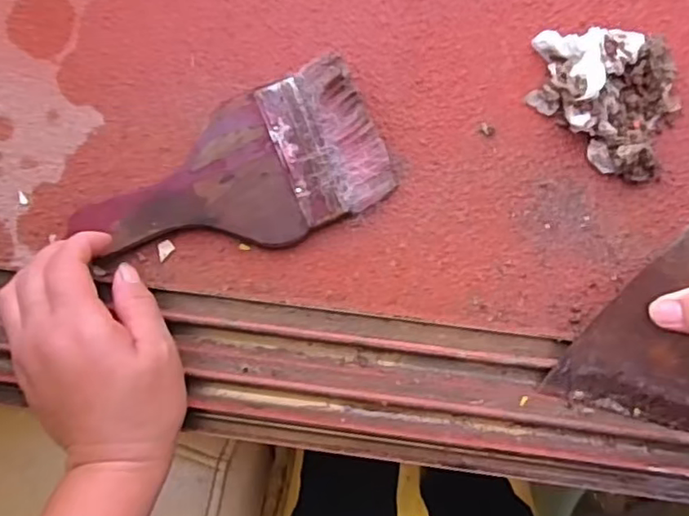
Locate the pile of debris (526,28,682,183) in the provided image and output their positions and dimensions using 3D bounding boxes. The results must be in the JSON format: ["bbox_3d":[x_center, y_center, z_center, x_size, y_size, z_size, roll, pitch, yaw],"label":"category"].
[{"bbox_3d":[0.154,-0.097,0.353,0.069,0.035,0.101,-44,88,3],"label":"pile of debris"}]

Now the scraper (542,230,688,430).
[{"bbox_3d":[0.178,-0.005,0.308,0.083,0.013,0.208,13,117,4],"label":"scraper"}]

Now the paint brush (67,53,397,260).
[{"bbox_3d":[-0.065,-0.043,0.369,0.178,0.016,0.087,-26,87,2],"label":"paint brush"}]

